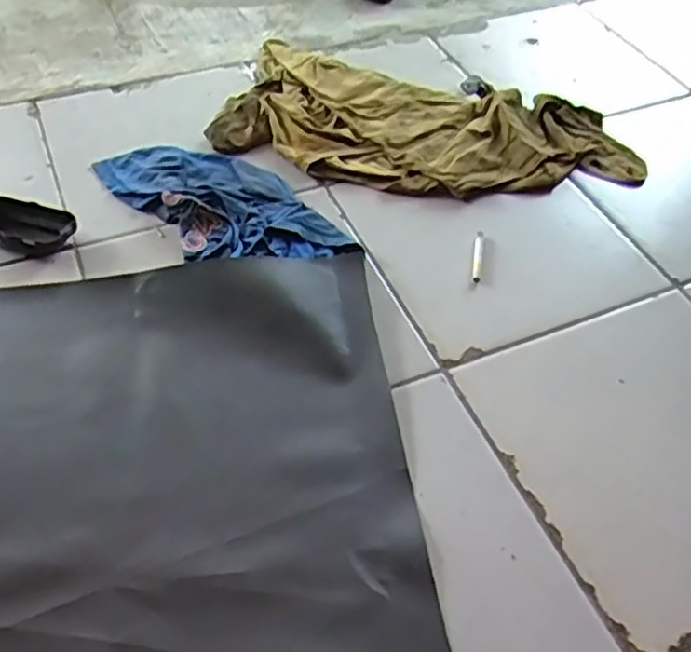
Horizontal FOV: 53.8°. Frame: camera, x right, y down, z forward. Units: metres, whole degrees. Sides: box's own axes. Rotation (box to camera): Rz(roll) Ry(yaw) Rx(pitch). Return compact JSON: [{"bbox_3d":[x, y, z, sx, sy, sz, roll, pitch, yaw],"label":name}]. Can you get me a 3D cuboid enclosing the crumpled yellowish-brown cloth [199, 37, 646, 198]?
[{"bbox_3d":[0.115,-0.268,0.916,0.554,0.044,0.264,14,50,8],"label":"crumpled yellowish-brown cloth"}]

